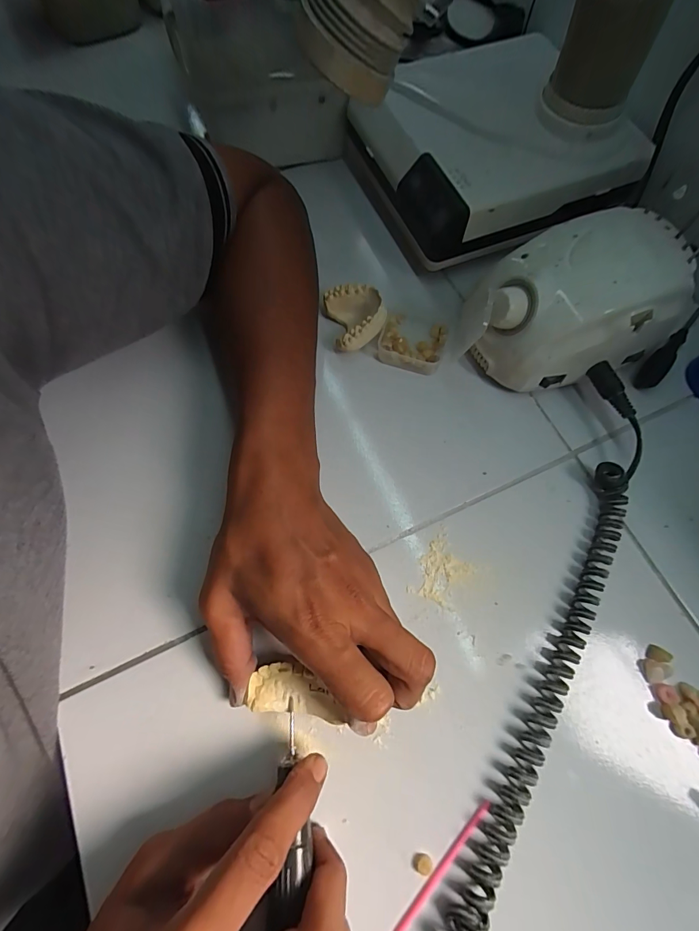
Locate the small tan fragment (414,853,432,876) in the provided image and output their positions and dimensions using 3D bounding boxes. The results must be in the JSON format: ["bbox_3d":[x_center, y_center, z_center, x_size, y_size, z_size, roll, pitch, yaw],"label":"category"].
[{"bbox_3d":[0.041,0.225,0.216,0.011,0.004,0.009,4,71,2],"label":"small tan fragment"}]

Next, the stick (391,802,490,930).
[{"bbox_3d":[0.047,0.230,0.213,0.006,0.004,0.094,43,76,14],"label":"stick"}]

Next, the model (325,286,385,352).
[{"bbox_3d":[0.006,-0.123,0.327,0.043,0.029,0.052,-14,71,-5],"label":"model"}]

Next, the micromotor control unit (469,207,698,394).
[{"bbox_3d":[0.168,-0.120,0.294,0.132,0.082,0.097,-23,72,-8],"label":"micromotor control unit"}]

